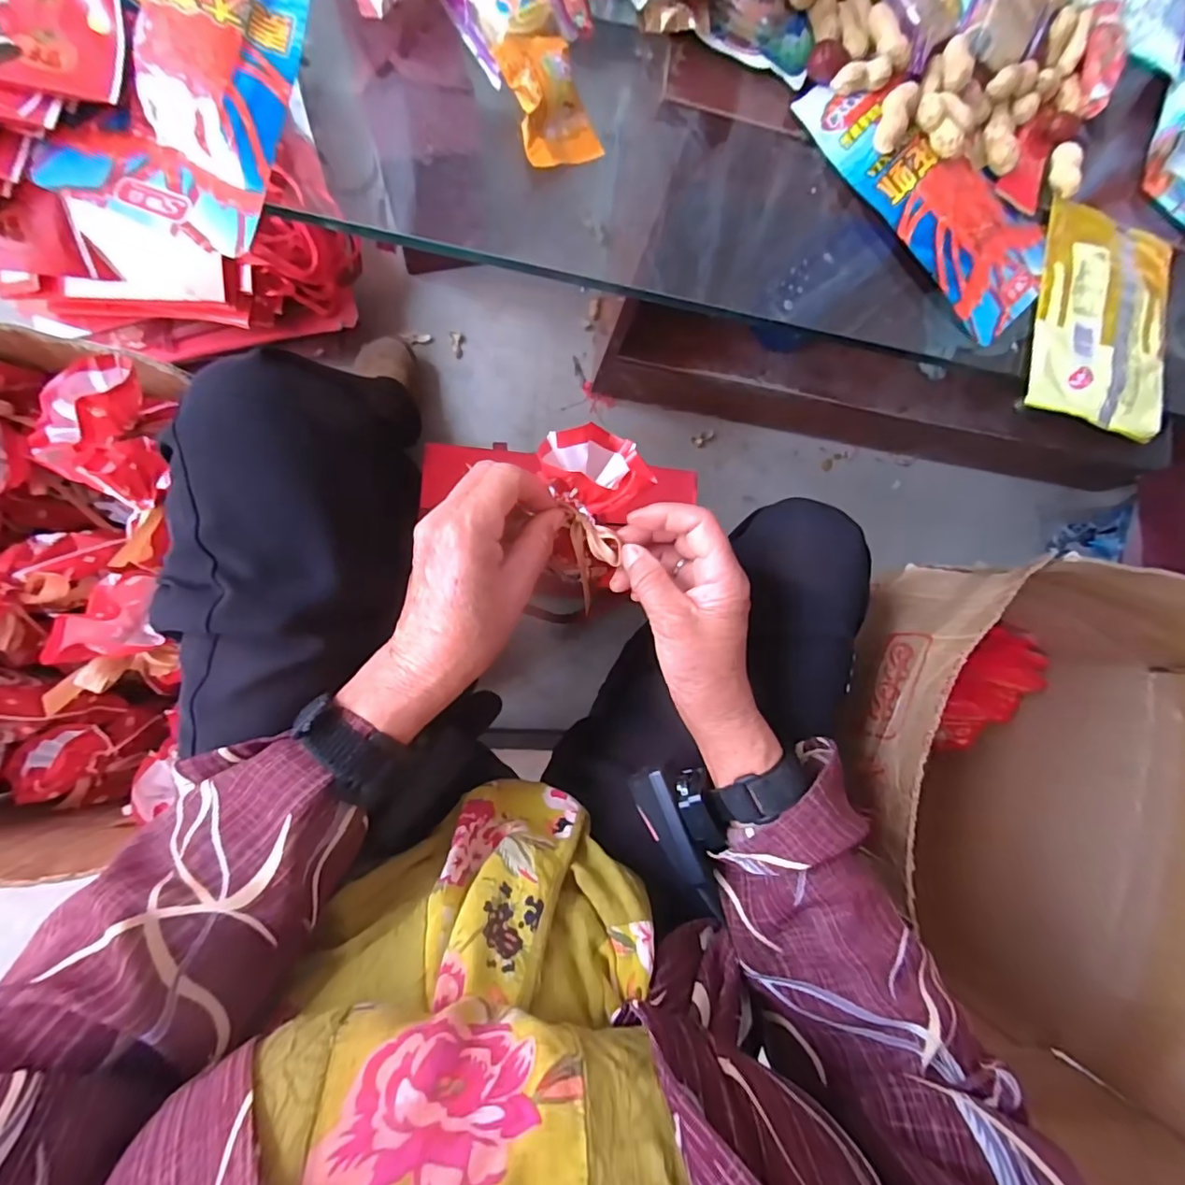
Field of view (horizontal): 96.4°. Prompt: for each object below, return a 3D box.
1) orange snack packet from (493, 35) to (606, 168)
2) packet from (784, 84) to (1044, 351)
[{"bbox_3d":[-0.024,-0.276,0.295,0.043,0.020,0.061,-21,90,-11],"label":"orange snack packet"},{"bbox_3d":[0.220,-0.258,0.338,0.190,0.016,0.084,46,80,-4],"label":"packet"}]

